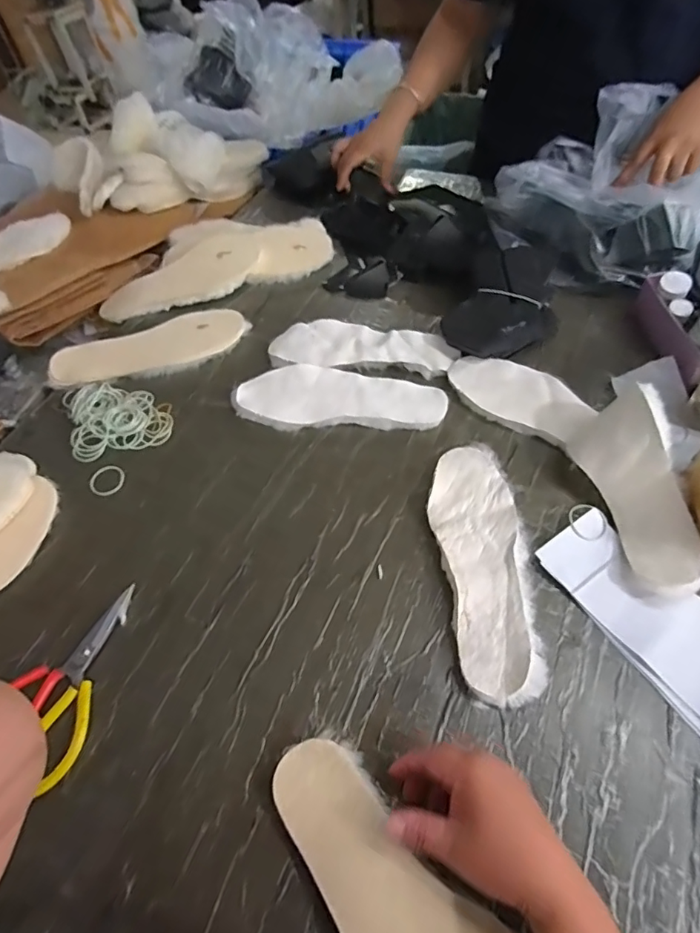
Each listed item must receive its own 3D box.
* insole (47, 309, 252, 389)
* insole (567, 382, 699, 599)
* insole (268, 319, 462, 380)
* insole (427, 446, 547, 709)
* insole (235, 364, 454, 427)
[{"bbox_3d":[-0.290,-0.172,0.739,0.277,0.020,0.083,-20,72,-9],"label":"insole"},{"bbox_3d":[0.296,0.026,0.523,0.033,0.096,0.208,7,64,-38],"label":"insole"},{"bbox_3d":[0.018,-0.170,0.723,0.260,0.021,0.094,5,55,8],"label":"insole"},{"bbox_3d":[0.137,0.095,0.525,0.086,0.028,0.274,-3,54,2],"label":"insole"},{"bbox_3d":[-0.014,-0.092,0.674,0.274,0.025,0.088,2,55,6],"label":"insole"}]

